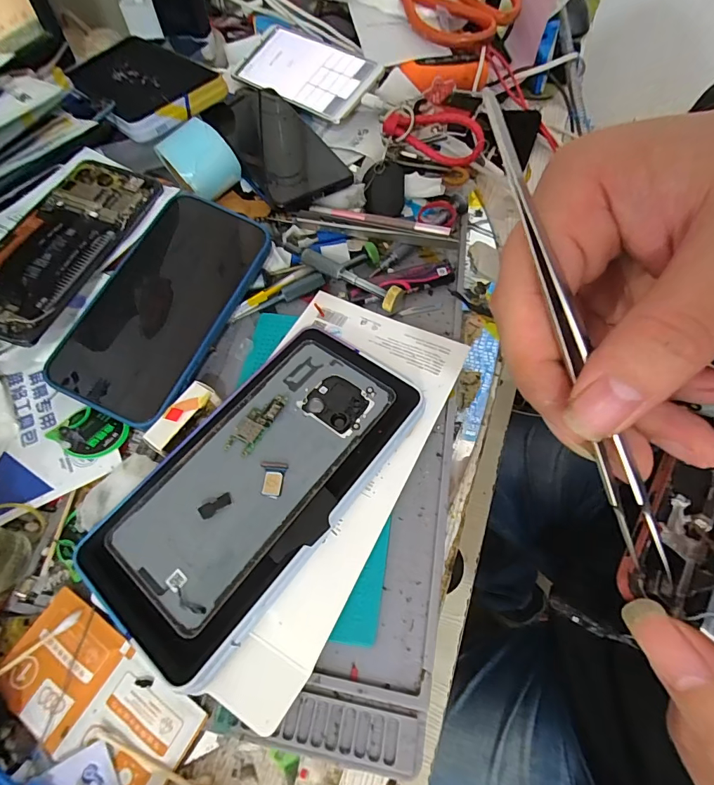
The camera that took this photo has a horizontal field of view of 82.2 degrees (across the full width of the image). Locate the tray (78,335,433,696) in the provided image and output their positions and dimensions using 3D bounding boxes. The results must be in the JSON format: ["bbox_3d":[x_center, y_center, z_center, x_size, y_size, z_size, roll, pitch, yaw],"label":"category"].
[{"bbox_3d":[-0.057,0.045,0.233,0.112,0.022,0.183,31,66,20],"label":"tray"}]

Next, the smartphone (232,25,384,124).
[{"bbox_3d":[-0.050,-0.316,0.402,0.151,0.009,0.075,37,83,19],"label":"smartphone"}]

